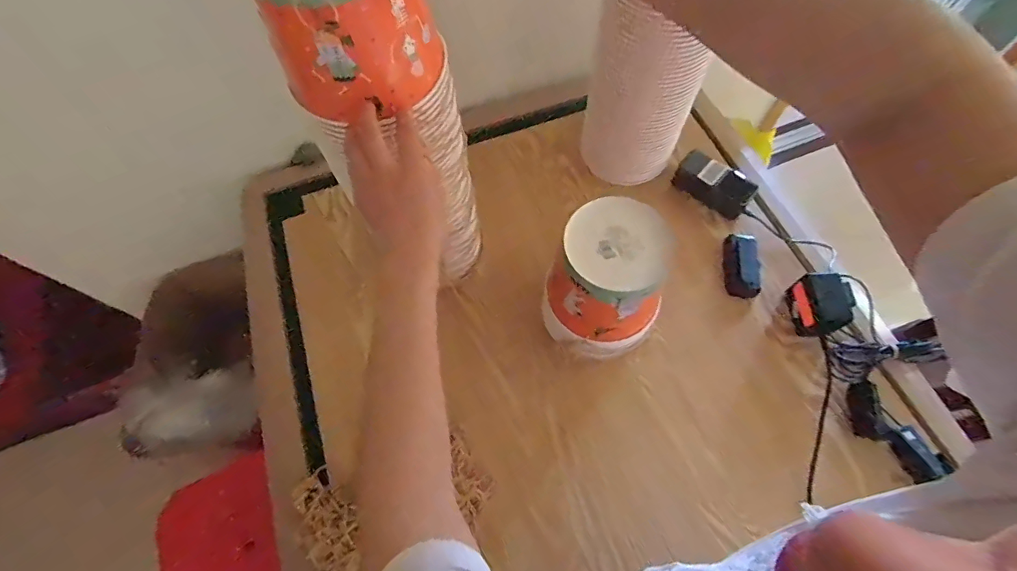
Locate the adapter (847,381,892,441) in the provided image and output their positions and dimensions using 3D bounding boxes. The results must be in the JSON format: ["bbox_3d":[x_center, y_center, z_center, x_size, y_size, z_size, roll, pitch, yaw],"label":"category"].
[{"bbox_3d":[0.493,0.173,0.628,0.036,0.023,0.077,-8,82,-2],"label":"adapter"}]

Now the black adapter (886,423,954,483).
[{"bbox_3d":[0.537,0.221,0.600,0.033,0.034,0.075,-22,66,-8],"label":"black adapter"}]

